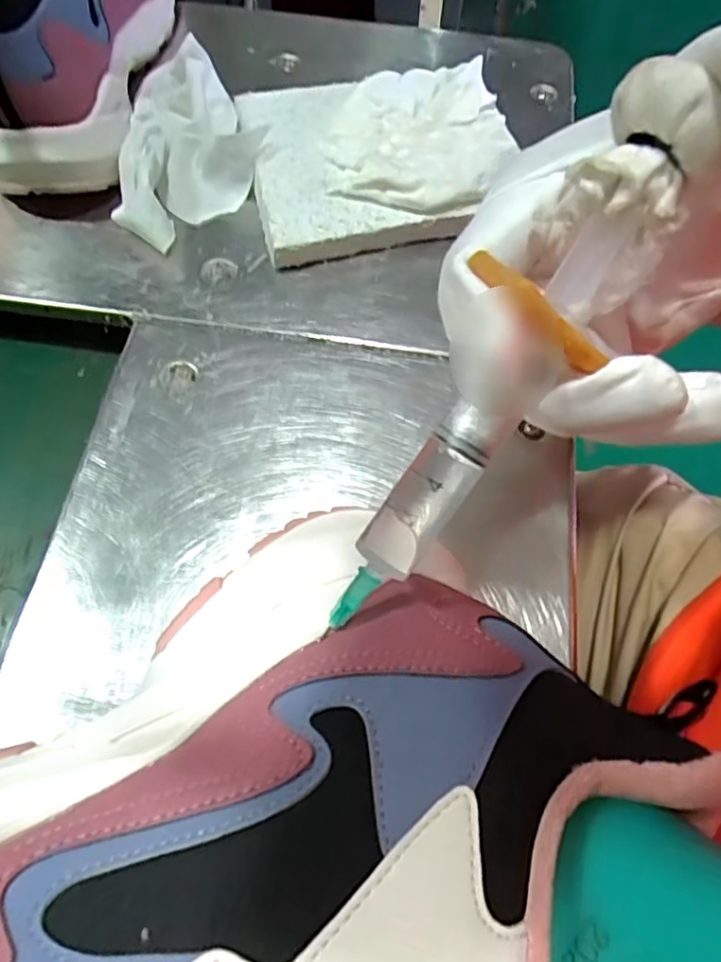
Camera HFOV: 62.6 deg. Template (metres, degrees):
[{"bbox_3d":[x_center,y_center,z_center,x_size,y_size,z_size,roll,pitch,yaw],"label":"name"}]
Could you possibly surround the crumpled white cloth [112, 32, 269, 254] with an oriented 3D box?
[{"bbox_3d":[-0.101,-0.204,0.354,0.084,0.046,0.141,-3,65,-2],"label":"crumpled white cloth"}]

